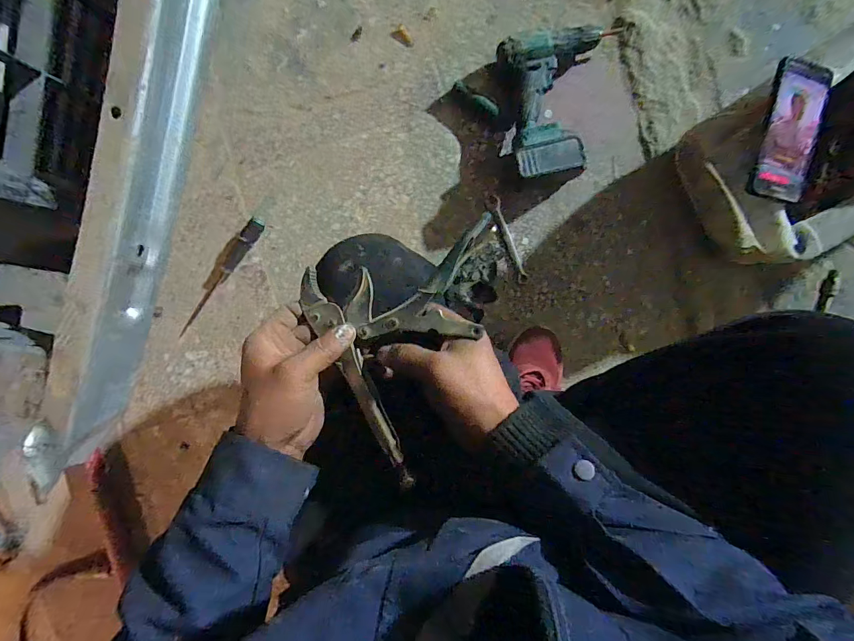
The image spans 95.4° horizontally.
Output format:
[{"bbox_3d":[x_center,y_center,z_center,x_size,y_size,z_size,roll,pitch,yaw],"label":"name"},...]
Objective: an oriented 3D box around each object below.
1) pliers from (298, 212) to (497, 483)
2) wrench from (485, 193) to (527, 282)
[{"bbox_3d":[-0.013,0.033,0.356,0.182,0.036,0.204,-15,94,5],"label":"pliers"},{"bbox_3d":[0.142,-0.143,0.683,0.022,0.006,0.159,-22,93,6],"label":"wrench"}]

